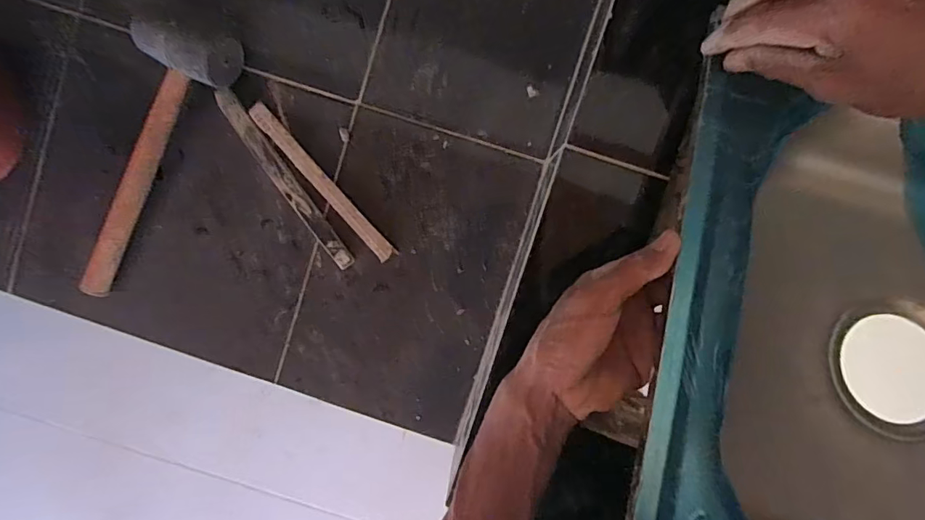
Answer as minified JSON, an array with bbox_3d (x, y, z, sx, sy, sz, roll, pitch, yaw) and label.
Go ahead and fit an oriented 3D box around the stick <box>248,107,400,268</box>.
[{"bbox_3d":[-0.138,-0.075,0.482,0.019,0.007,0.197,-42,90,4],"label":"stick"}]

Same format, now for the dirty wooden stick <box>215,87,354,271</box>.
[{"bbox_3d":[-0.173,-0.078,0.483,0.022,0.009,0.204,-35,91,4],"label":"dirty wooden stick"}]

